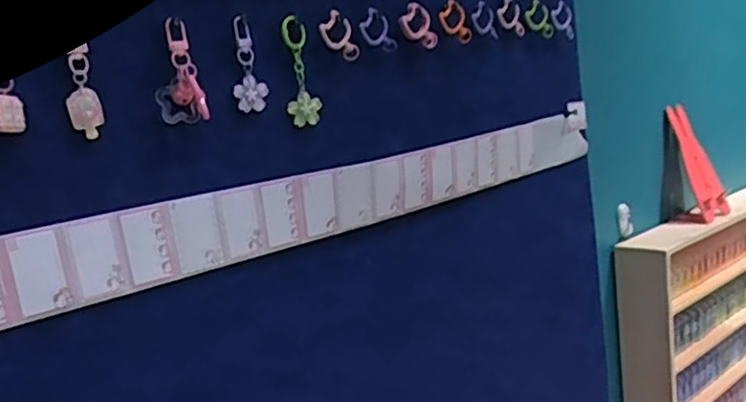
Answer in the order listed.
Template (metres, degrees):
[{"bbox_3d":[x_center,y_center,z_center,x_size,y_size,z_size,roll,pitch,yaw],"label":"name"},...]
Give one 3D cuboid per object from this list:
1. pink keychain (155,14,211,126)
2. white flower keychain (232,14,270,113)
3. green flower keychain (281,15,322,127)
[{"bbox_3d":[-0.123,-0.081,0.401,0.030,0.064,0.010,-9,9,-11],"label":"pink keychain"},{"bbox_3d":[-0.086,-0.094,0.438,0.024,0.062,0.004,-11,10,-27],"label":"white flower keychain"},{"bbox_3d":[-0.053,-0.094,0.465,0.022,0.076,0.005,-9,9,-16],"label":"green flower keychain"}]

